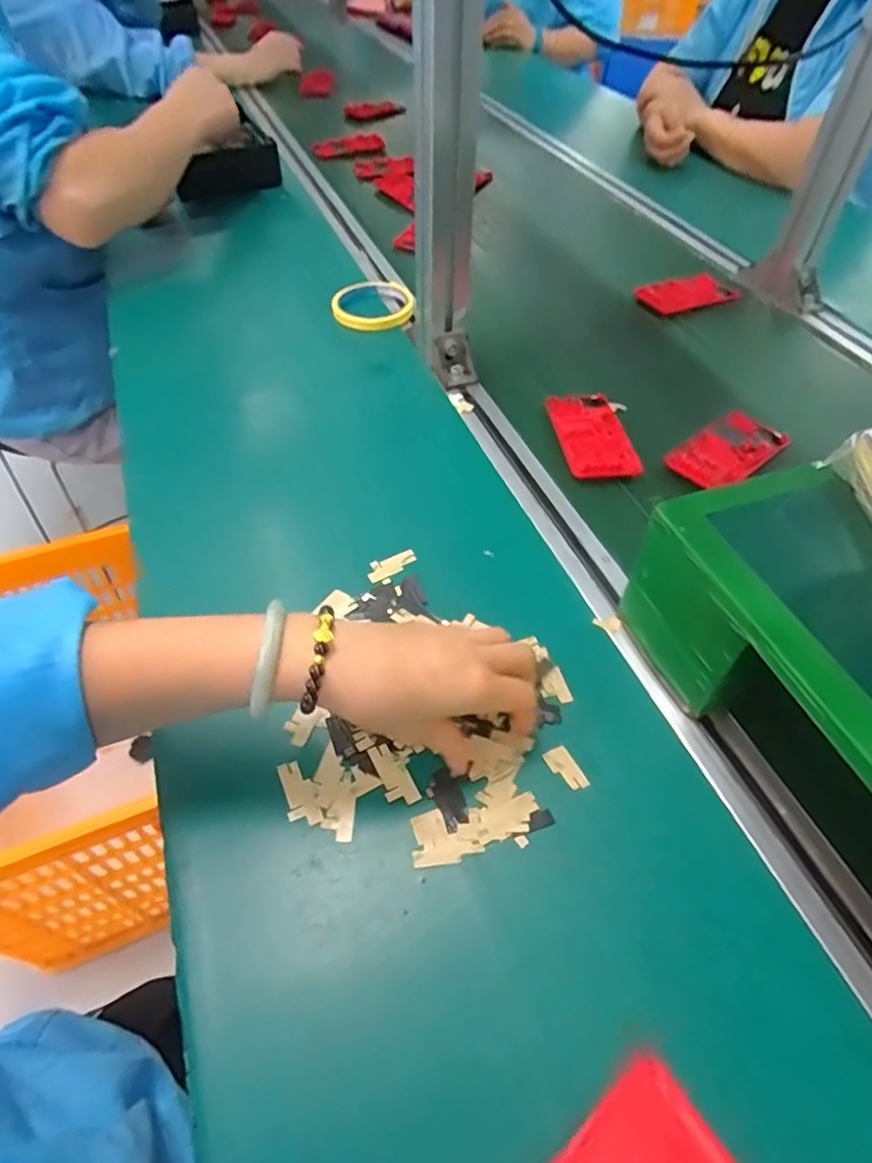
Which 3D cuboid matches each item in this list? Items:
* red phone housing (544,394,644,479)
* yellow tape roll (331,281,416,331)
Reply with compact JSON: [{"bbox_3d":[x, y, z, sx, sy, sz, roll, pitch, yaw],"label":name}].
[{"bbox_3d":[0.141,-0.136,0.565,0.066,0.005,0.113,-3,50,-5],"label":"red phone housing"},{"bbox_3d":[-0.070,-0.317,0.716,0.093,0.020,0.093,1,50,-1],"label":"yellow tape roll"}]

